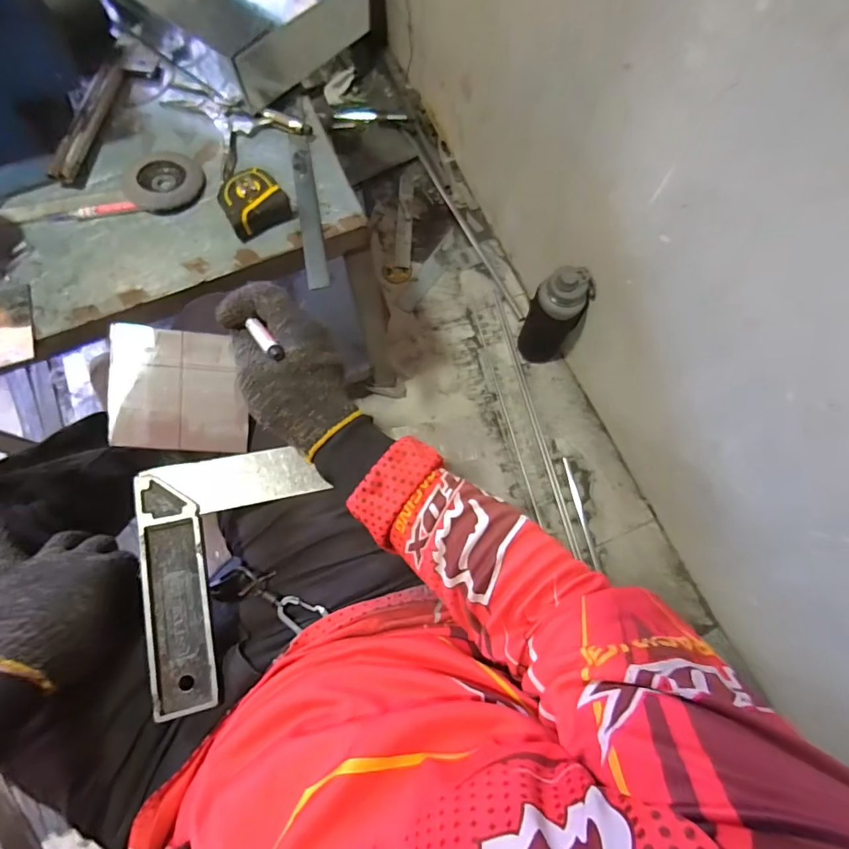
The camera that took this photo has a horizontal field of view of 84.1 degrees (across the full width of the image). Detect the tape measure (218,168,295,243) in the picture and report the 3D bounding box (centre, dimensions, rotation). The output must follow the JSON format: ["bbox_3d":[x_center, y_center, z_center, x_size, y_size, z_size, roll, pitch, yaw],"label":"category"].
[{"bbox_3d":[-0.203,-0.265,0.560,0.072,0.034,0.063,-31,77,-8],"label":"tape measure"}]

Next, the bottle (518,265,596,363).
[{"bbox_3d":[0.269,-0.223,0.981,0.103,0.276,0.081,31,77,8],"label":"bottle"}]

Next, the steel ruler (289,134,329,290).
[{"bbox_3d":[-0.143,-0.267,0.579,0.025,0.007,0.227,-11,73,-2],"label":"steel ruler"}]

